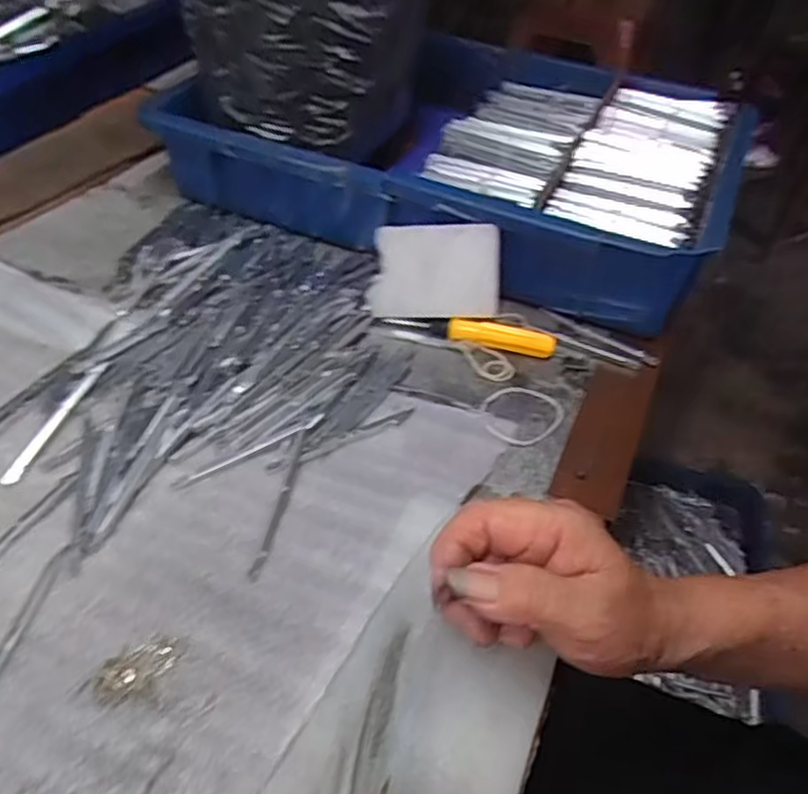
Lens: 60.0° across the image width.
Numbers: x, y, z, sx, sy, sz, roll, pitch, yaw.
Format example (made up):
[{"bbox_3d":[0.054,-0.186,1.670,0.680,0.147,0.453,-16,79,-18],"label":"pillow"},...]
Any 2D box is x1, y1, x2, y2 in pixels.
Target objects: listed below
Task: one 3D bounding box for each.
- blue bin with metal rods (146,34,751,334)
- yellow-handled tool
[{"bbox_3d":[0.038,-0.201,0.581,0.428,0.095,0.270,18,46,10],"label":"blue bin with metal rods"},{"bbox_3d":[0.044,-0.044,0.474,0.116,0.017,0.014,10,45,2],"label":"yellow-handled tool"}]

